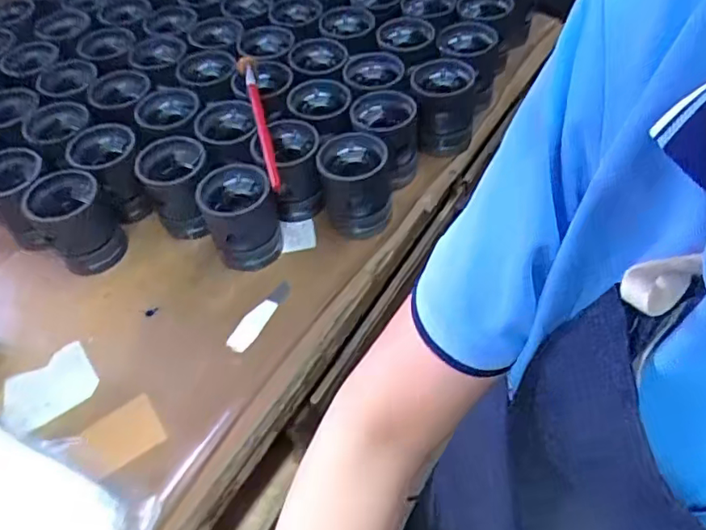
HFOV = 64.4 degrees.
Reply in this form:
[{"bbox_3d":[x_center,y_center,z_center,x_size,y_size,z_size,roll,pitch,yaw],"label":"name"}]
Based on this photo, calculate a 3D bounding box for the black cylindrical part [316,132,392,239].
[{"bbox_3d":[0.004,-0.106,0.754,0.088,0.106,0.088,-5,53,1],"label":"black cylindrical part"}]

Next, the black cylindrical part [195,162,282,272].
[{"bbox_3d":[-0.147,-0.064,0.755,0.097,0.108,0.094,-2,53,3],"label":"black cylindrical part"}]

